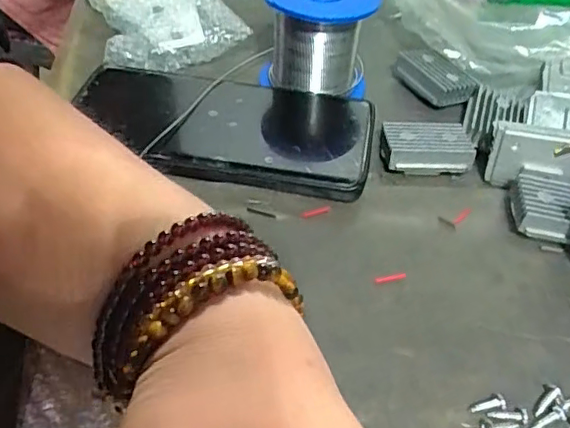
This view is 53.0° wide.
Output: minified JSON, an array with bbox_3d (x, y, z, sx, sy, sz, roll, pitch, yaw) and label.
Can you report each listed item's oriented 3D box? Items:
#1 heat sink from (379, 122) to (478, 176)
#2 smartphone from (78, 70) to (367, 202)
[{"bbox_3d":[0.078,-0.038,0.311,0.047,0.012,0.033,0,47,-4],"label":"heat sink"},{"bbox_3d":[-0.036,-0.046,0.313,0.161,0.016,0.074,9,48,5],"label":"smartphone"}]

